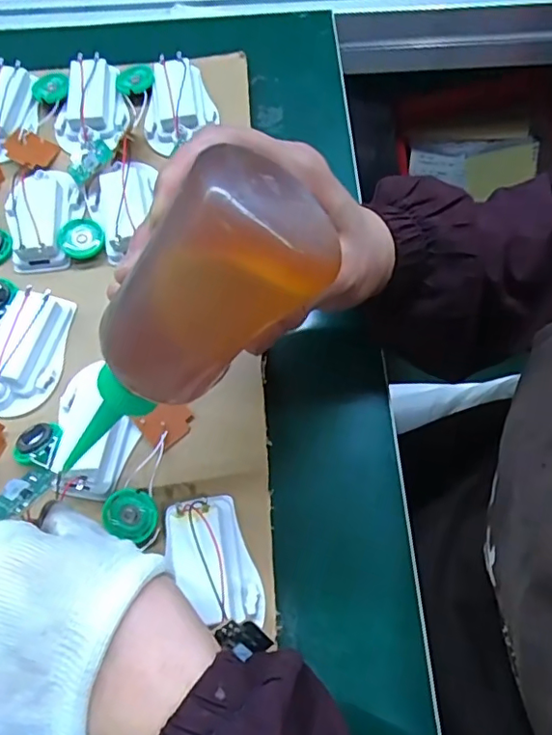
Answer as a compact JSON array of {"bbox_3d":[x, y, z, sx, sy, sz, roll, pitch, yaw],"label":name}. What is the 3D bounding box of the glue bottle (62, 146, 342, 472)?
[{"bbox_3d":[-0.036,-0.013,0.205,0.129,0.040,0.048,-45,69,23],"label":"glue bottle"}]

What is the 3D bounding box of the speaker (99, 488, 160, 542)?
[{"bbox_3d":[-0.077,0.077,0.289,0.028,0.005,0.026,0,87,-6],"label":"speaker"}]

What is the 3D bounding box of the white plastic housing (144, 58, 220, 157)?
[{"bbox_3d":[-0.071,-0.191,0.397,0.052,0.023,0.068,-13,69,-7],"label":"white plastic housing"}]

